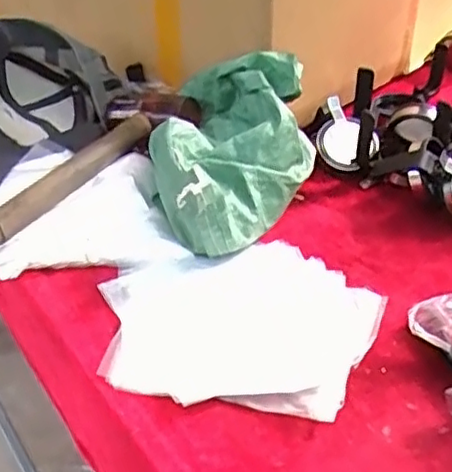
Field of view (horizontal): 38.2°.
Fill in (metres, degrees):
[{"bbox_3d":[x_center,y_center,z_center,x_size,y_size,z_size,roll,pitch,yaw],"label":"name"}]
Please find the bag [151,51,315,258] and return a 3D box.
[{"bbox_3d":[0.007,-0.083,0.655,0.158,0.131,0.284,2,34,5],"label":"bag"}]

